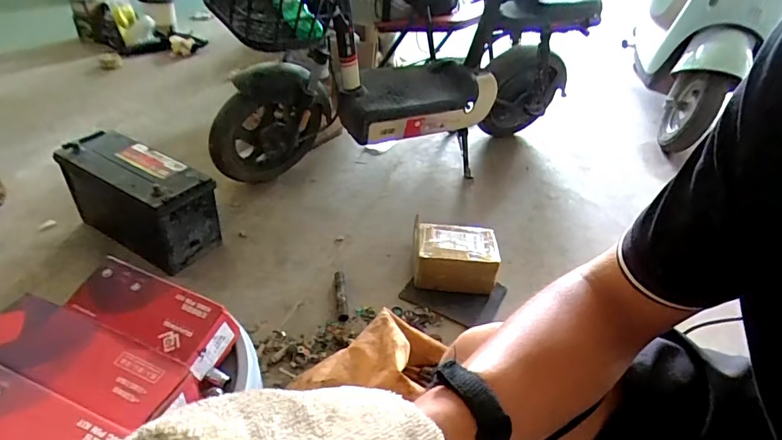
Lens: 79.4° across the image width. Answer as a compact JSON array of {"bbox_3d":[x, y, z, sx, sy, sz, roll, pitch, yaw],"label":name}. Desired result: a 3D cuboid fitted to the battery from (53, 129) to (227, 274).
[{"bbox_3d":[-0.656,-0.051,1.233,0.396,0.236,0.161,22,40,21],"label":"battery"}]

